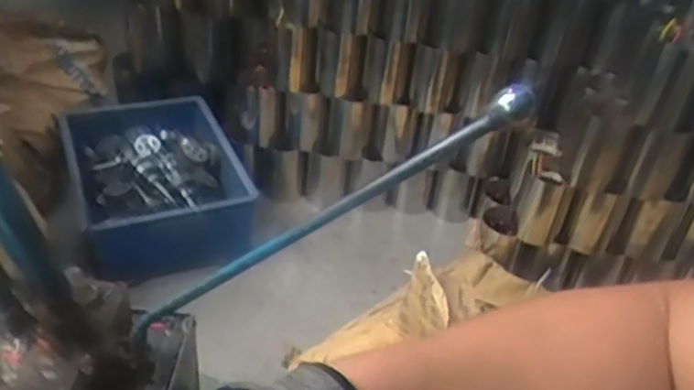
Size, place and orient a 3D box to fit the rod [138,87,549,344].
[{"bbox_3d":[-0.038,0.029,0.522,0.411,0.021,0.025,-31,24,28],"label":"rod"}]

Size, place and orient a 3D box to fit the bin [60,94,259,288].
[{"bbox_3d":[-0.359,-0.018,1.283,0.303,0.154,0.390,-10,39,-20],"label":"bin"}]

